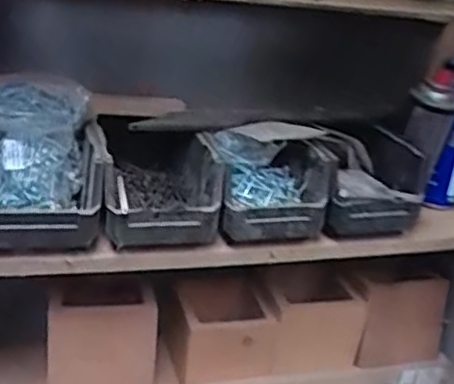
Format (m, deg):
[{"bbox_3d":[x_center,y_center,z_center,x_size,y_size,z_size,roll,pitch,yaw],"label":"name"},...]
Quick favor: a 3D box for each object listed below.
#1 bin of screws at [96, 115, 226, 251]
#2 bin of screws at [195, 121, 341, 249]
[{"bbox_3d":[-0.084,-0.019,0.792,0.126,0.090,0.203,1,23,-14],"label":"bin of screws"},{"bbox_3d":[0.050,-0.014,0.787,0.142,0.115,0.120,-2,24,-22],"label":"bin of screws"}]

